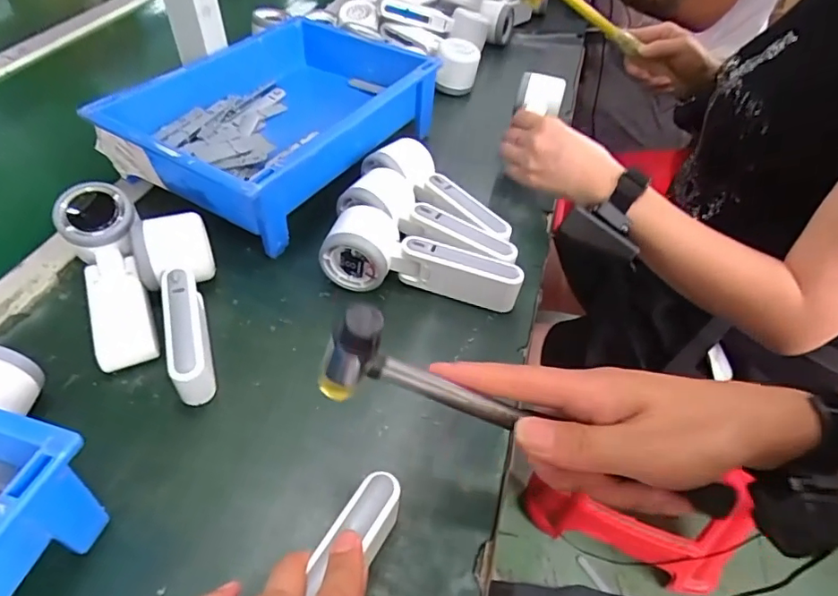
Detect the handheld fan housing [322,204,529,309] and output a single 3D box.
[{"bbox_3d":[0.002,-0.031,0.453,0.167,0.057,0.052,13,48,9],"label":"handheld fan housing"}]

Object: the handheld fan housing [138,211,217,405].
[{"bbox_3d":[-0.179,0.005,0.408,0.056,0.054,0.165,-17,50,-18],"label":"handheld fan housing"}]

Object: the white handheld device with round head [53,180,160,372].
[{"bbox_3d":[-0.247,-0.021,0.425,0.059,0.044,0.168,-19,69,-19],"label":"white handheld device with round head"}]

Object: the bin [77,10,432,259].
[{"bbox_3d":[-0.150,-0.191,0.569,0.227,0.088,0.303,26,51,20],"label":"bin"}]

